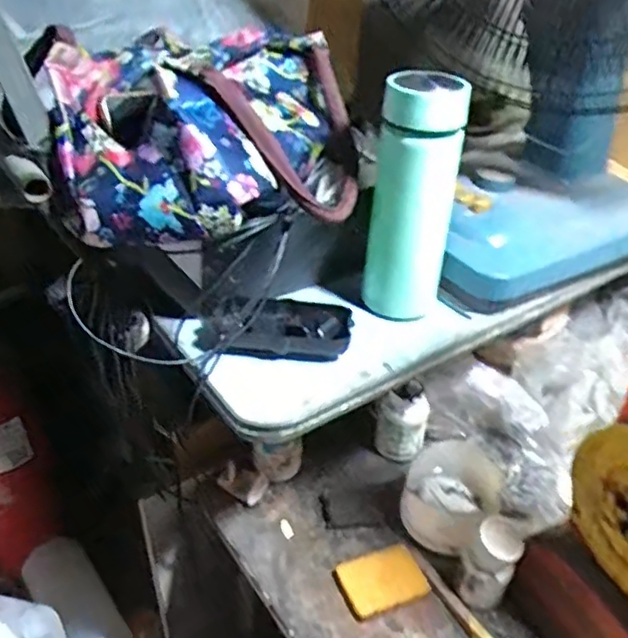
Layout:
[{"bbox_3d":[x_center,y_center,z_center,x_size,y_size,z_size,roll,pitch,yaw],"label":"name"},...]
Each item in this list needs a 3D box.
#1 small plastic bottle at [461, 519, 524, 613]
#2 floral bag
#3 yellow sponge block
[{"bbox_3d":[0.150,0.209,0.536,0.040,0.076,0.035,-27,46,-33],"label":"small plastic bottle"},{"bbox_3d":[-0.083,-0.156,0.498,0.228,0.107,0.221,-2,37,-5],"label":"floral bag"},{"bbox_3d":[0.060,0.233,0.562,0.072,0.008,0.052,-12,39,-18],"label":"yellow sponge block"}]

